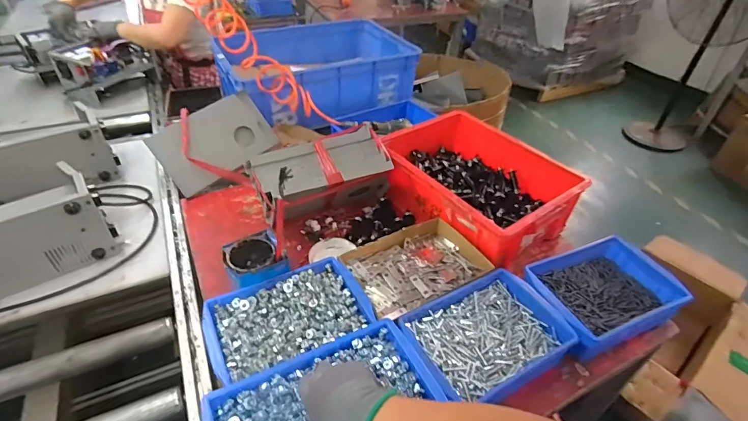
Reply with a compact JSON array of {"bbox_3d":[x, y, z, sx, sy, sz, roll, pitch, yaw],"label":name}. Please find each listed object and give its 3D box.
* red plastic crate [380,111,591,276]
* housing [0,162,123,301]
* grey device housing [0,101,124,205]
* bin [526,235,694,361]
[{"bbox_3d":[0.226,-0.070,0.966,0.305,0.138,0.426,-25,48,-29],"label":"red plastic crate"},{"bbox_3d":[-0.683,0.045,0.779,0.289,0.154,0.152,-25,48,-30],"label":"housing"},{"bbox_3d":[-0.793,-0.132,0.962,0.279,0.141,0.149,-23,47,-27],"label":"grey device housing"},{"bbox_3d":[0.414,0.149,0.760,0.262,0.066,0.193,-14,43,-19],"label":"bin"}]

